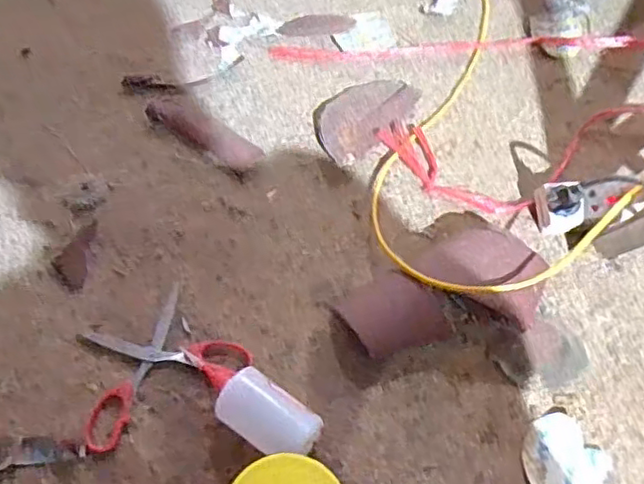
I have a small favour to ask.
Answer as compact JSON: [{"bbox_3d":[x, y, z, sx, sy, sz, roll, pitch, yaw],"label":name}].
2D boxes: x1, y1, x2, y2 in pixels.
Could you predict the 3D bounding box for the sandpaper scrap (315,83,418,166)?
[{"bbox_3d":[0.050,-0.154,0.782,0.140,0.020,0.084,-37,67,-21],"label":"sandpaper scrap"}]

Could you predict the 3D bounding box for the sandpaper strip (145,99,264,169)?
[{"bbox_3d":[-0.146,-0.133,0.772,0.163,0.006,0.043,33,64,17],"label":"sandpaper strip"}]

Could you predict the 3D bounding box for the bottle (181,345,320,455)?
[{"bbox_3d":[-0.066,0.146,0.586,0.143,0.044,0.063,32,64,16],"label":"bottle"}]

